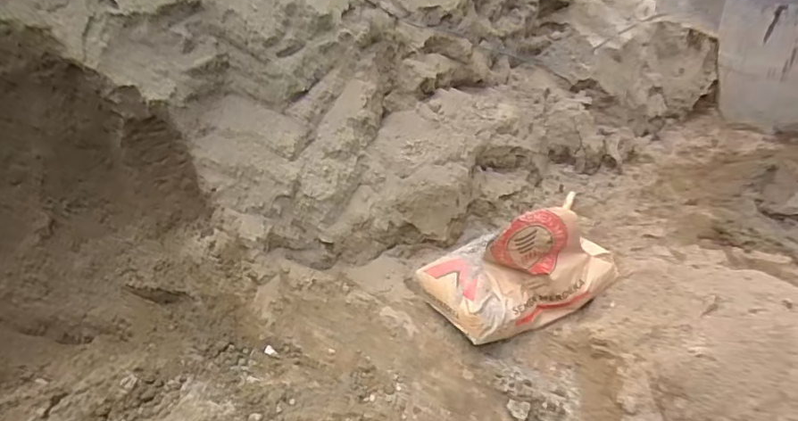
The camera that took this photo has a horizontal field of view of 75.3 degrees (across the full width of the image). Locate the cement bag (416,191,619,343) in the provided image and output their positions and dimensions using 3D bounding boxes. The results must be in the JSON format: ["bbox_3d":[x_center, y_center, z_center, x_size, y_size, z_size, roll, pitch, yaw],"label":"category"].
[{"bbox_3d":[0.370,0.141,1.615,0.544,0.346,0.341,-16,37,-18],"label":"cement bag"}]

